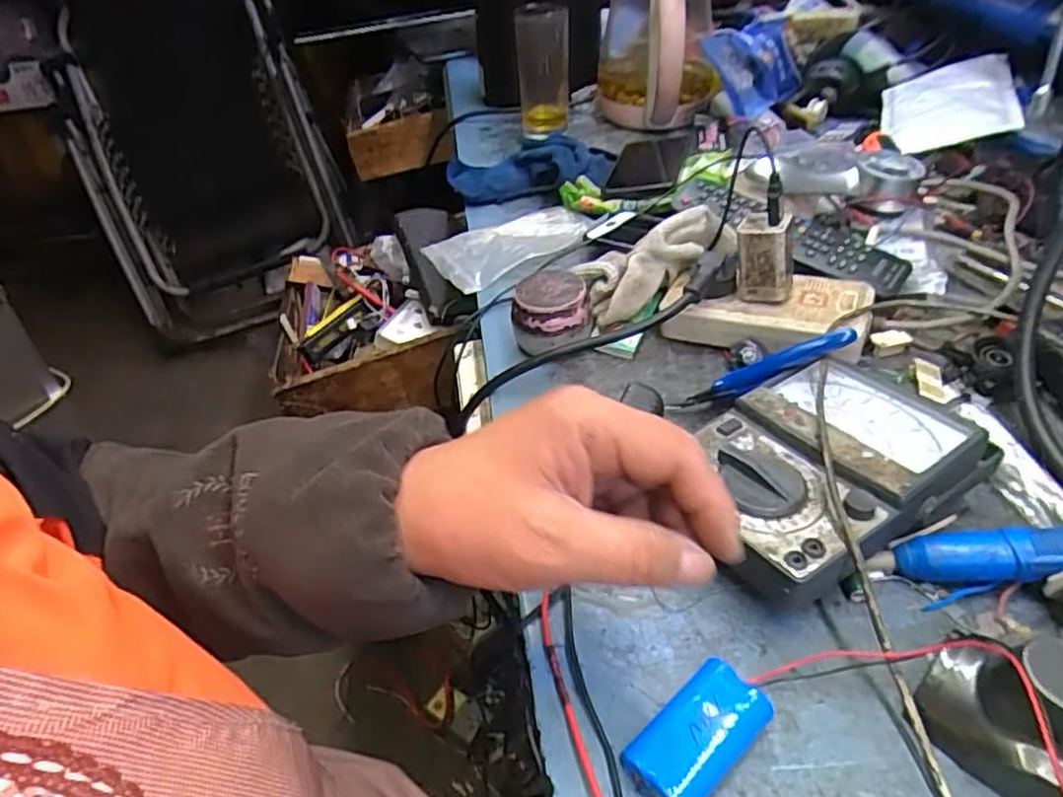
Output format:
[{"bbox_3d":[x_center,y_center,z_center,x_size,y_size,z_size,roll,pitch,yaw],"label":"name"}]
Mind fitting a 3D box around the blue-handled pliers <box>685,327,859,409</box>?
[{"bbox_3d":[0.157,-0.017,0.452,0.112,0.021,0.012,-29,28,30],"label":"blue-handled pliers"}]

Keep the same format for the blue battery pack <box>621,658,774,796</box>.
[{"bbox_3d":[0.075,0.152,0.306,0.067,0.022,0.036,-29,49,-32],"label":"blue battery pack"}]

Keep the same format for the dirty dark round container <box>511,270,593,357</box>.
[{"bbox_3d":[0.017,-0.067,0.533,0.061,0.049,0.057,1,40,-1],"label":"dirty dark round container"}]

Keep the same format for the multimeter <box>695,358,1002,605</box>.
[{"bbox_3d":[0.174,0.037,0.402,0.175,0.049,0.114,-21,45,-26],"label":"multimeter"}]

